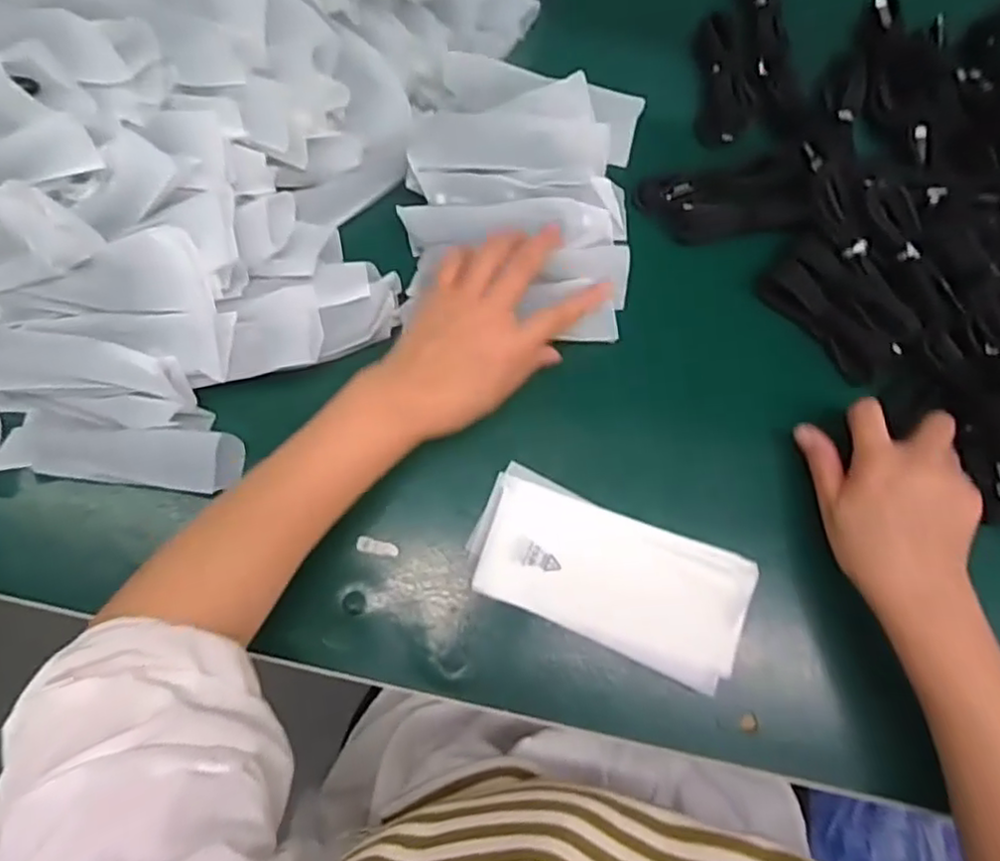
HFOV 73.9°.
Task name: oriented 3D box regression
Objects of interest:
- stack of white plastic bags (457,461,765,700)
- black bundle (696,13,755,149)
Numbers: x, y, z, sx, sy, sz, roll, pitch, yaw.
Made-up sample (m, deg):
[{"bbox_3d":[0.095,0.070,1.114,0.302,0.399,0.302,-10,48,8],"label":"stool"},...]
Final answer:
[{"bbox_3d":[0.074,0.097,0.451,0.186,0.012,0.087,23,79,4],"label":"stack of white plastic bags"},{"bbox_3d":[0.180,-0.280,0.536,0.038,0.027,0.104,-1,79,-1],"label":"black bundle"}]

